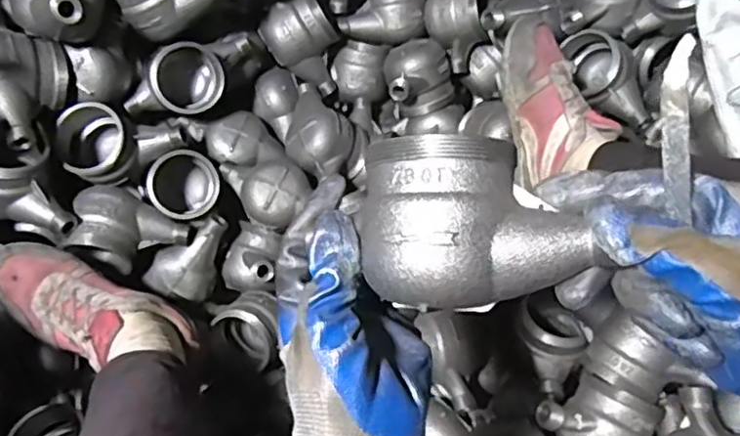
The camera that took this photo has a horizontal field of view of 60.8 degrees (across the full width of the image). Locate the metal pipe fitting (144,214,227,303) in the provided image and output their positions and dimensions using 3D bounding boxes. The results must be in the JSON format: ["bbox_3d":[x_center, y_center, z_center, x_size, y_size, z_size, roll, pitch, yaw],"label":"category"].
[{"bbox_3d":[-0.211,0.046,0.749,0.061,0.057,0.102,22,71,10],"label":"metal pipe fitting"}]

